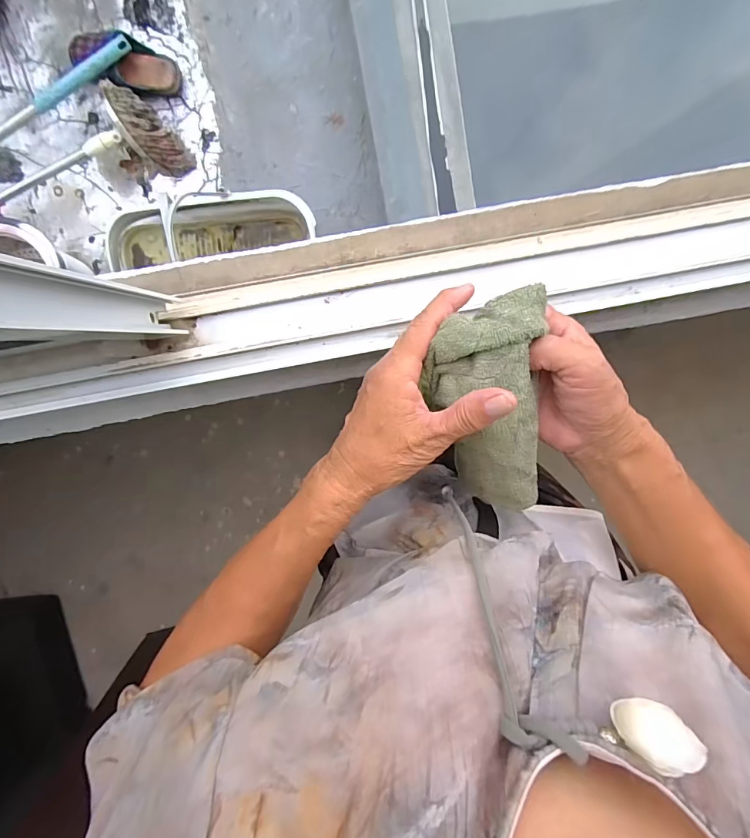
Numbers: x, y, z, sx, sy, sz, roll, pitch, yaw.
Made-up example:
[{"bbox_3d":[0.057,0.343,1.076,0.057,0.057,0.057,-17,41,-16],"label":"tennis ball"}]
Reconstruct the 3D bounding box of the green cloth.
[{"bbox_3d":[0.078,-0.006,0.295,0.073,0.040,0.148,-10,110,-3],"label":"green cloth"}]

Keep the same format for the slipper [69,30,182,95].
[{"bbox_3d":[-0.617,-0.869,1.072,0.245,0.082,0.112,11,100,-7],"label":"slipper"}]

